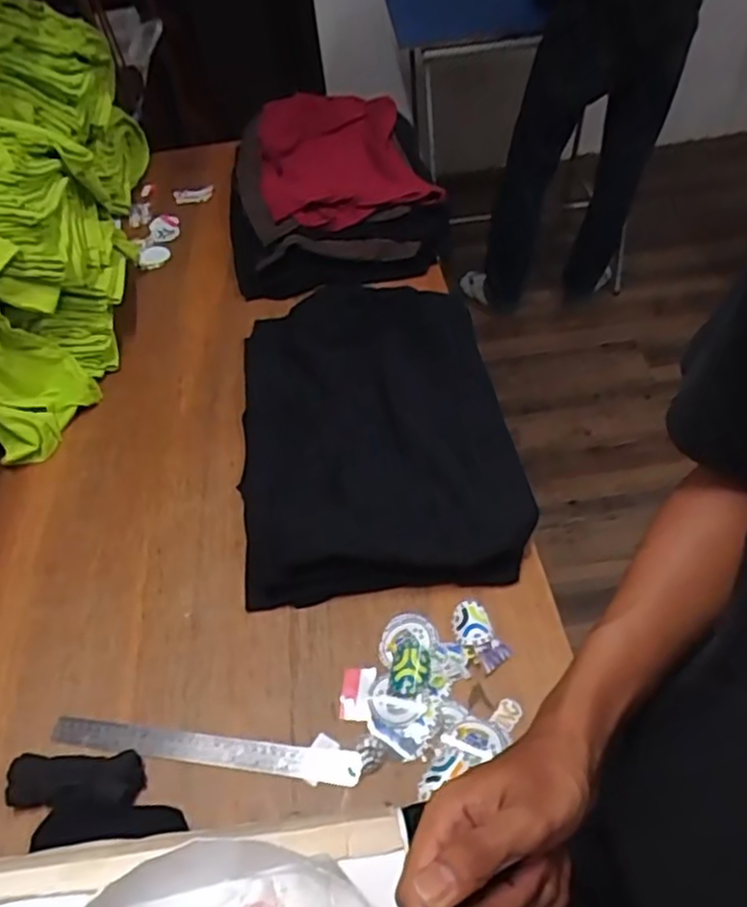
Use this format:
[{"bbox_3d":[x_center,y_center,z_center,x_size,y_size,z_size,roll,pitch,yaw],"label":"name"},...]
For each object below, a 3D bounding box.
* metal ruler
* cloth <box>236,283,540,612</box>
[{"bbox_3d":[-0.174,0.301,0.702,0.320,0.006,0.029,4,54,8],"label":"metal ruler"},{"bbox_3d":[-0.002,-0.048,0.943,0.346,0.053,0.504,-7,49,-1],"label":"cloth"}]

